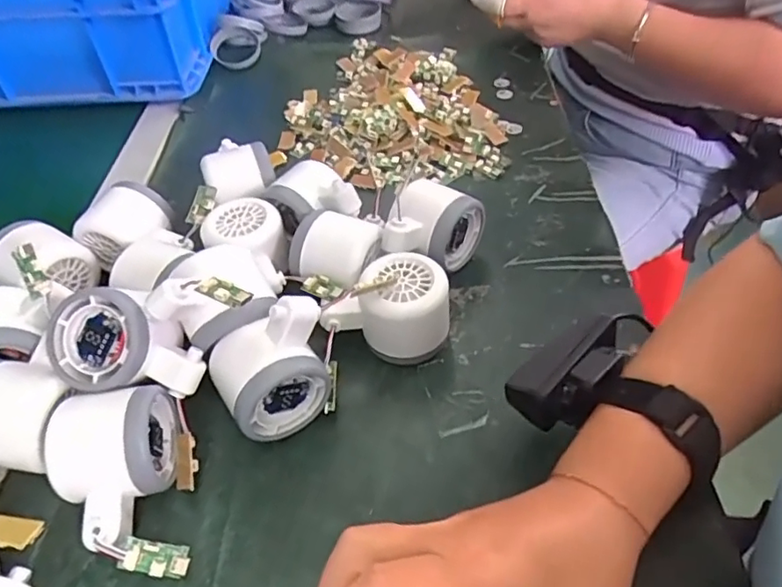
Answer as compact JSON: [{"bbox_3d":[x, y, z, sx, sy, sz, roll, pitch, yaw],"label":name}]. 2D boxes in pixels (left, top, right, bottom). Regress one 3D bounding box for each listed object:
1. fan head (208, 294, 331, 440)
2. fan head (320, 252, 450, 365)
[{"bbox_3d":[-0.069,0.043,0.346,0.068,0.074,0.052,-25,51,-20],"label":"fan head"},{"bbox_3d":[-0.001,0.010,0.388,0.081,0.052,0.057,10,48,11],"label":"fan head"}]

